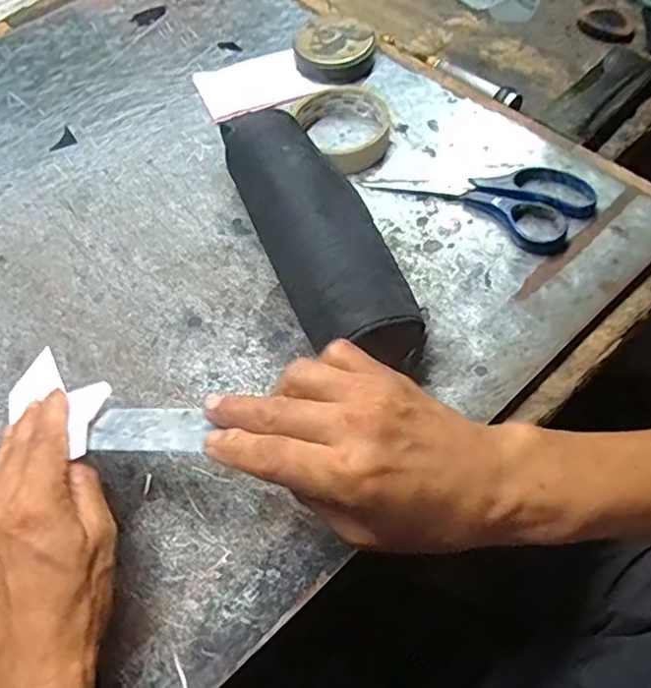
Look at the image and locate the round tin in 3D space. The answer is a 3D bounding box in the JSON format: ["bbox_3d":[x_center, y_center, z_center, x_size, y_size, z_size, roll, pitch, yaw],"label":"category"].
[{"bbox_3d":[0.006,-0.279,0.559,0.065,0.029,0.066,-1,60,3],"label":"round tin"}]

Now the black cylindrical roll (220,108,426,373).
[{"bbox_3d":[-0.009,-0.087,0.422,0.075,0.069,0.242,-20,65,-11],"label":"black cylindrical roll"}]

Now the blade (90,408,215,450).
[{"bbox_3d":[-0.097,0.047,0.328,0.072,0.004,0.026,-2,49,17],"label":"blade"}]

